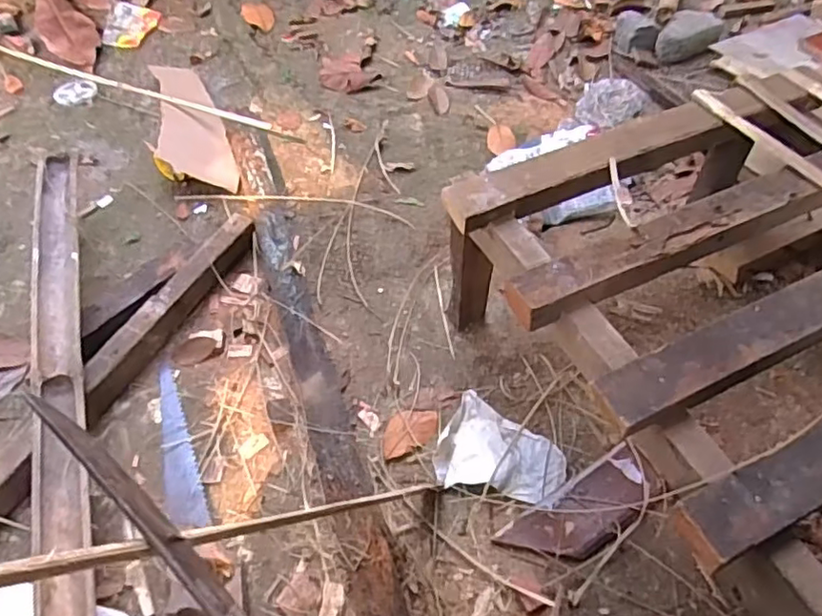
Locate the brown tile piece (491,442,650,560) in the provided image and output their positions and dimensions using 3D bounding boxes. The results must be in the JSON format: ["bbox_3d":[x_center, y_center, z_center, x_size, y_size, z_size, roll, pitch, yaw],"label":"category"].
[{"bbox_3d":[0.238,0.282,0.857,0.225,0.025,0.089,-28,58,-18],"label":"brown tile piece"}]

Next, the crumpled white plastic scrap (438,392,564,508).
[{"bbox_3d":[0.131,0.215,0.907,0.179,0.023,0.142,23,57,17],"label":"crumpled white plastic scrap"}]

